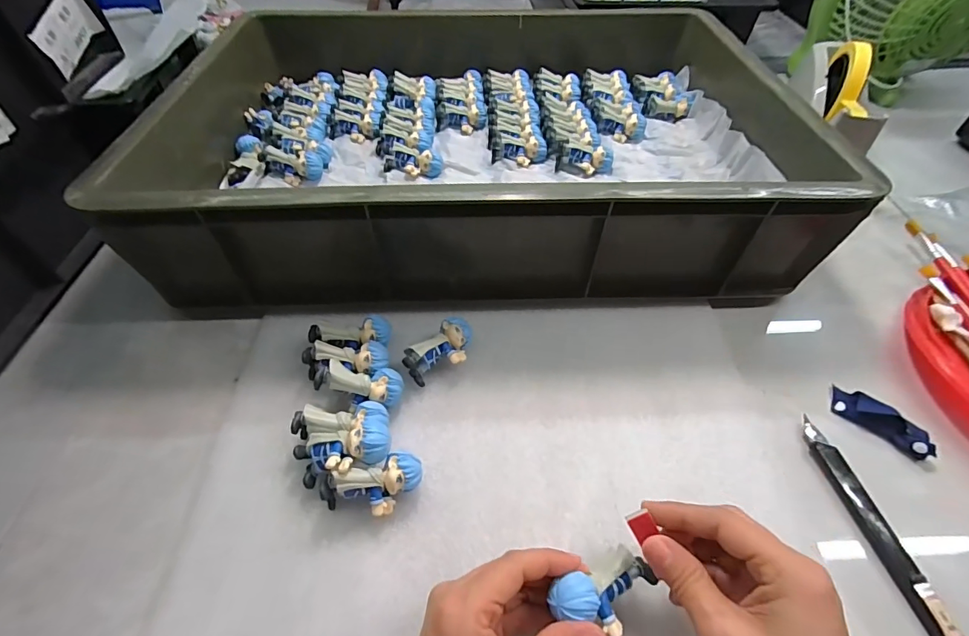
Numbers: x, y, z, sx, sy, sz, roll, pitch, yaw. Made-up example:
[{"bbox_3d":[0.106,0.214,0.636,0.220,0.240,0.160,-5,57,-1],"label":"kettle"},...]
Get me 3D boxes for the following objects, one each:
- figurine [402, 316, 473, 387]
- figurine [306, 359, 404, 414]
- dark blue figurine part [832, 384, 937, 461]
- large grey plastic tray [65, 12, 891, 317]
[{"bbox_3d":[-0.034,0.028,0.362,0.060,0.027,0.033,-37,60,-26],"label":"figurine"},{"bbox_3d":[-0.095,0.049,0.332,0.067,0.033,0.034,16,51,-14],"label":"figurine"},{"bbox_3d":[0.299,0.077,0.335,0.065,0.013,0.027,33,58,23],"label":"dark blue figurine part"},{"bbox_3d":[-0.009,-0.211,0.489,0.588,0.122,0.414,-1,51,-1],"label":"large grey plastic tray"}]

